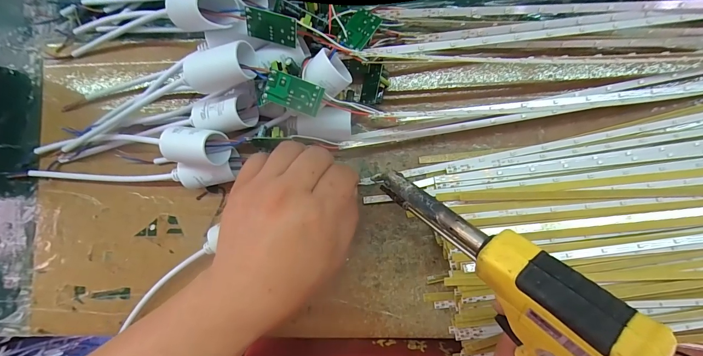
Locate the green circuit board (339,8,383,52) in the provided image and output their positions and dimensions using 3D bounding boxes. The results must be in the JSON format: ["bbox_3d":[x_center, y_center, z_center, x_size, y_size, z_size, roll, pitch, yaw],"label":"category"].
[{"bbox_3d":[0.007,-0.112,0.239,0.019,0.006,0.036,34,74,-4],"label":"green circuit board"}]

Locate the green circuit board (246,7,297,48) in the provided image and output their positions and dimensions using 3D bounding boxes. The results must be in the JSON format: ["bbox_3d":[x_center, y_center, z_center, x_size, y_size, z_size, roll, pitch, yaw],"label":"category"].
[{"bbox_3d":[-0.054,-0.101,0.214,0.034,0.020,0.004,15,48,3],"label":"green circuit board"}]

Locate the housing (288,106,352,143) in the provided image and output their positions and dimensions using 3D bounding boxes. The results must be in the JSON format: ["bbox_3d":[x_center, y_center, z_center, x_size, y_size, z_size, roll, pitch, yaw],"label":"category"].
[{"bbox_3d":[-0.024,-0.043,0.263,0.049,0.029,0.024,9,88,4],"label":"housing"}]

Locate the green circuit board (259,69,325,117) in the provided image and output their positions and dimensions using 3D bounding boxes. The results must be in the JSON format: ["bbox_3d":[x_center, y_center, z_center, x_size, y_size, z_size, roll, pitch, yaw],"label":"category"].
[{"bbox_3d":[-0.040,-0.056,0.216,0.038,0.009,0.022,19,88,2],"label":"green circuit board"}]

